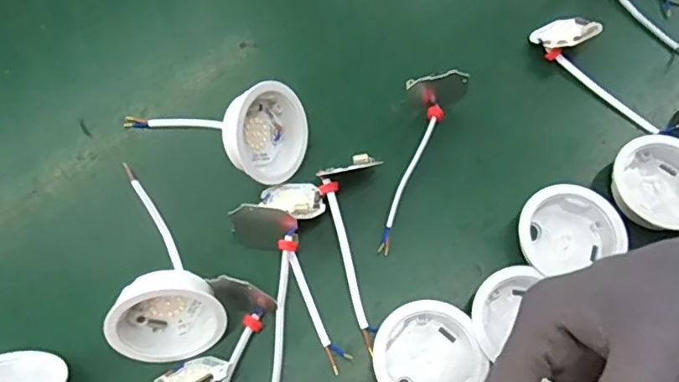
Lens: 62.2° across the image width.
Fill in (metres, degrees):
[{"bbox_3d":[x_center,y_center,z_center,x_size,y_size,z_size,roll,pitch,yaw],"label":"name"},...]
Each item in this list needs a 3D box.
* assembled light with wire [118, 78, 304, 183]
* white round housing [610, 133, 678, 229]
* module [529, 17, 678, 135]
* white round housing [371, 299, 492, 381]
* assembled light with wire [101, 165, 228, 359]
[{"bbox_3d":[-0.096,-0.062,0.424,0.147,0.066,0.072,25,70,12],"label":"assembled light with wire"},{"bbox_3d":[0.231,-0.002,0.409,0.074,0.024,0.070,-1,67,2],"label":"white round housing"},{"bbox_3d":[0.214,-0.095,0.446,0.041,0.031,0.132,-37,71,-13],"label":"module"},{"bbox_3d":[0.059,0.110,0.368,0.069,0.023,0.072,-1,67,2],"label":"white round housing"},{"bbox_3d":[-0.141,0.050,0.382,0.070,0.057,0.152,-37,71,-12],"label":"assembled light with wire"}]

